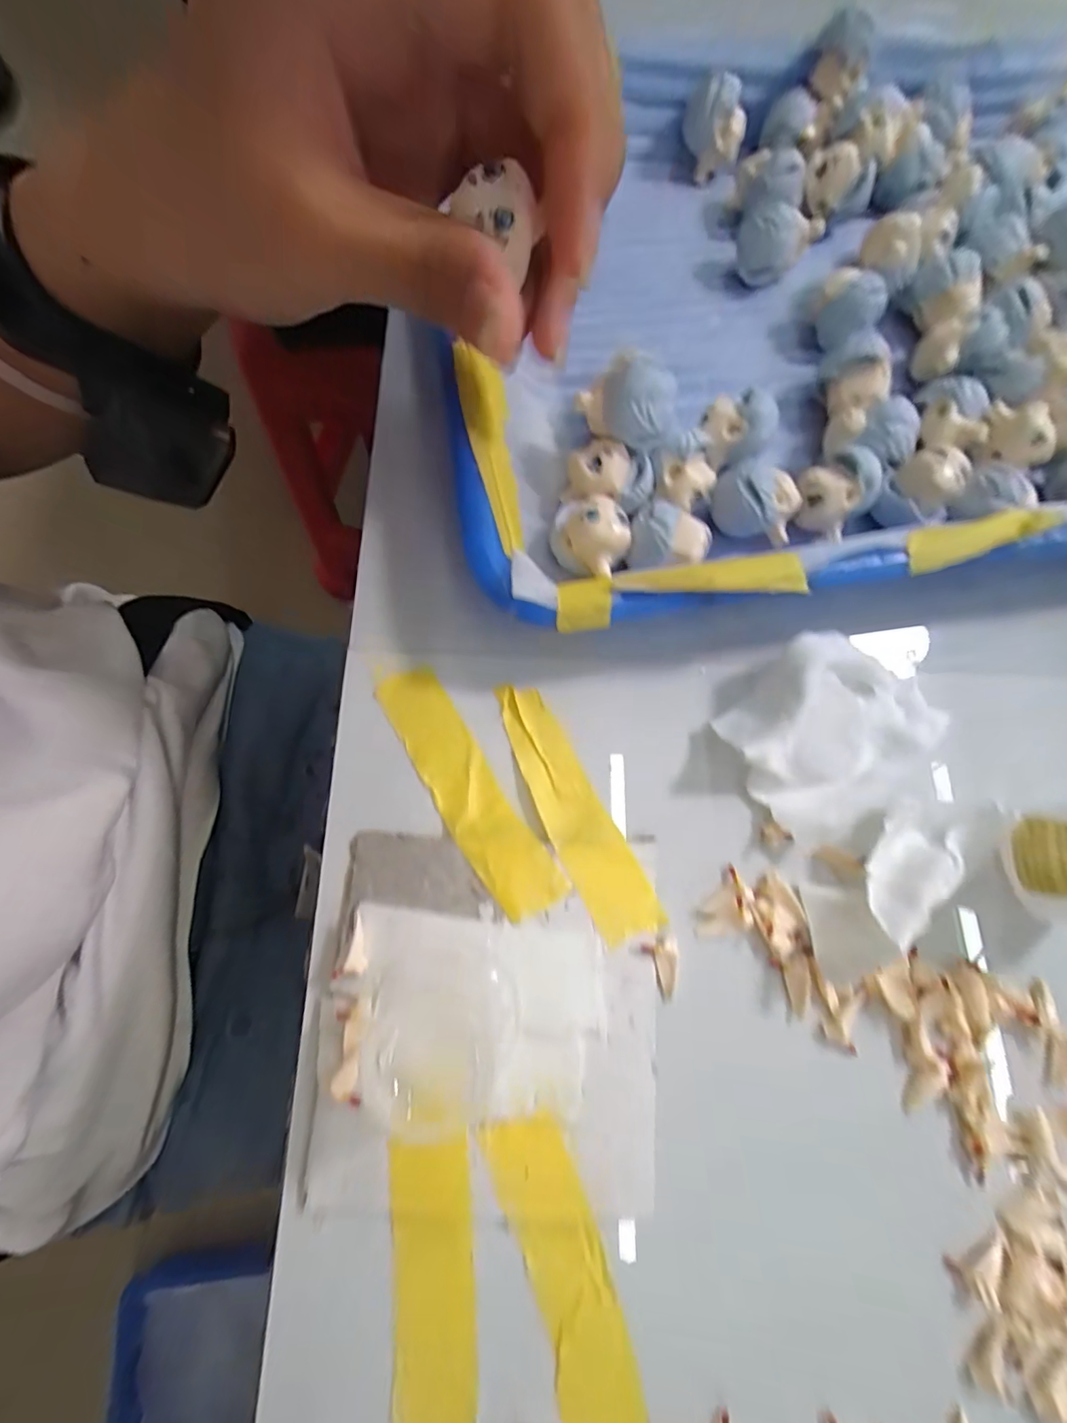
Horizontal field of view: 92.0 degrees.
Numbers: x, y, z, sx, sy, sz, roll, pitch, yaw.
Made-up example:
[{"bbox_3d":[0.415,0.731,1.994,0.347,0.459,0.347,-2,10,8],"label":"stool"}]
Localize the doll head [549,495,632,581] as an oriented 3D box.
[{"bbox_3d":[0.017,-0.055,0.161,0.018,0.020,0.026,-44,80,-11],"label":"doll head"}]

